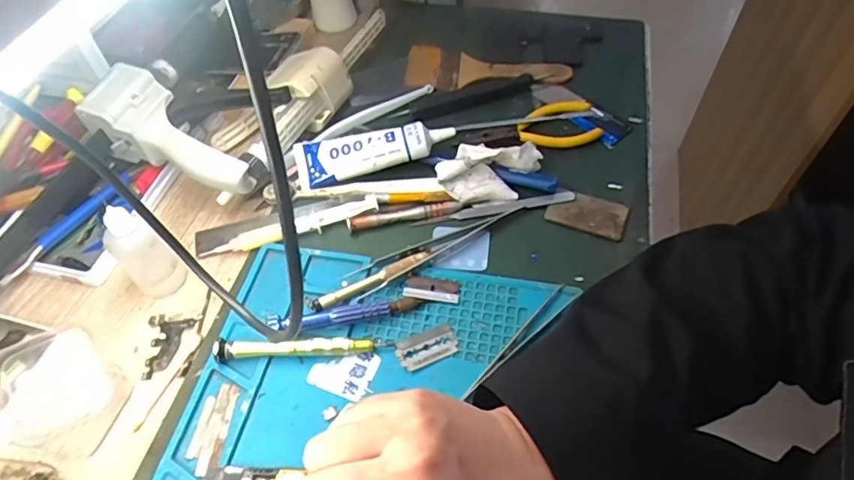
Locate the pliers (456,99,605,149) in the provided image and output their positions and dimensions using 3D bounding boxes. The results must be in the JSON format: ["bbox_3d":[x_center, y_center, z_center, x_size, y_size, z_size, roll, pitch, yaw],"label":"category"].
[{"bbox_3d":[0.093,-0.100,0.488,0.119,0.014,0.056,-12,54,-8],"label":"pliers"}]

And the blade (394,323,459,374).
[{"bbox_3d":[0.001,0.073,0.369,0.041,0.004,0.024,-21,57,-21],"label":"blade"}]

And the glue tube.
[{"bbox_3d":[-0.045,-0.071,0.461,0.132,0.020,0.043,-8,80,7],"label":"glue tube"}]

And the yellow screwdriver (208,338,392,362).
[{"bbox_3d":[-0.083,0.072,0.366,0.116,0.018,0.011,-3,53,-1],"label":"yellow screwdriver"}]

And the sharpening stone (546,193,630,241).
[{"bbox_3d":[0.129,-0.023,0.437,0.061,0.004,0.037,19,56,16],"label":"sharpening stone"}]

